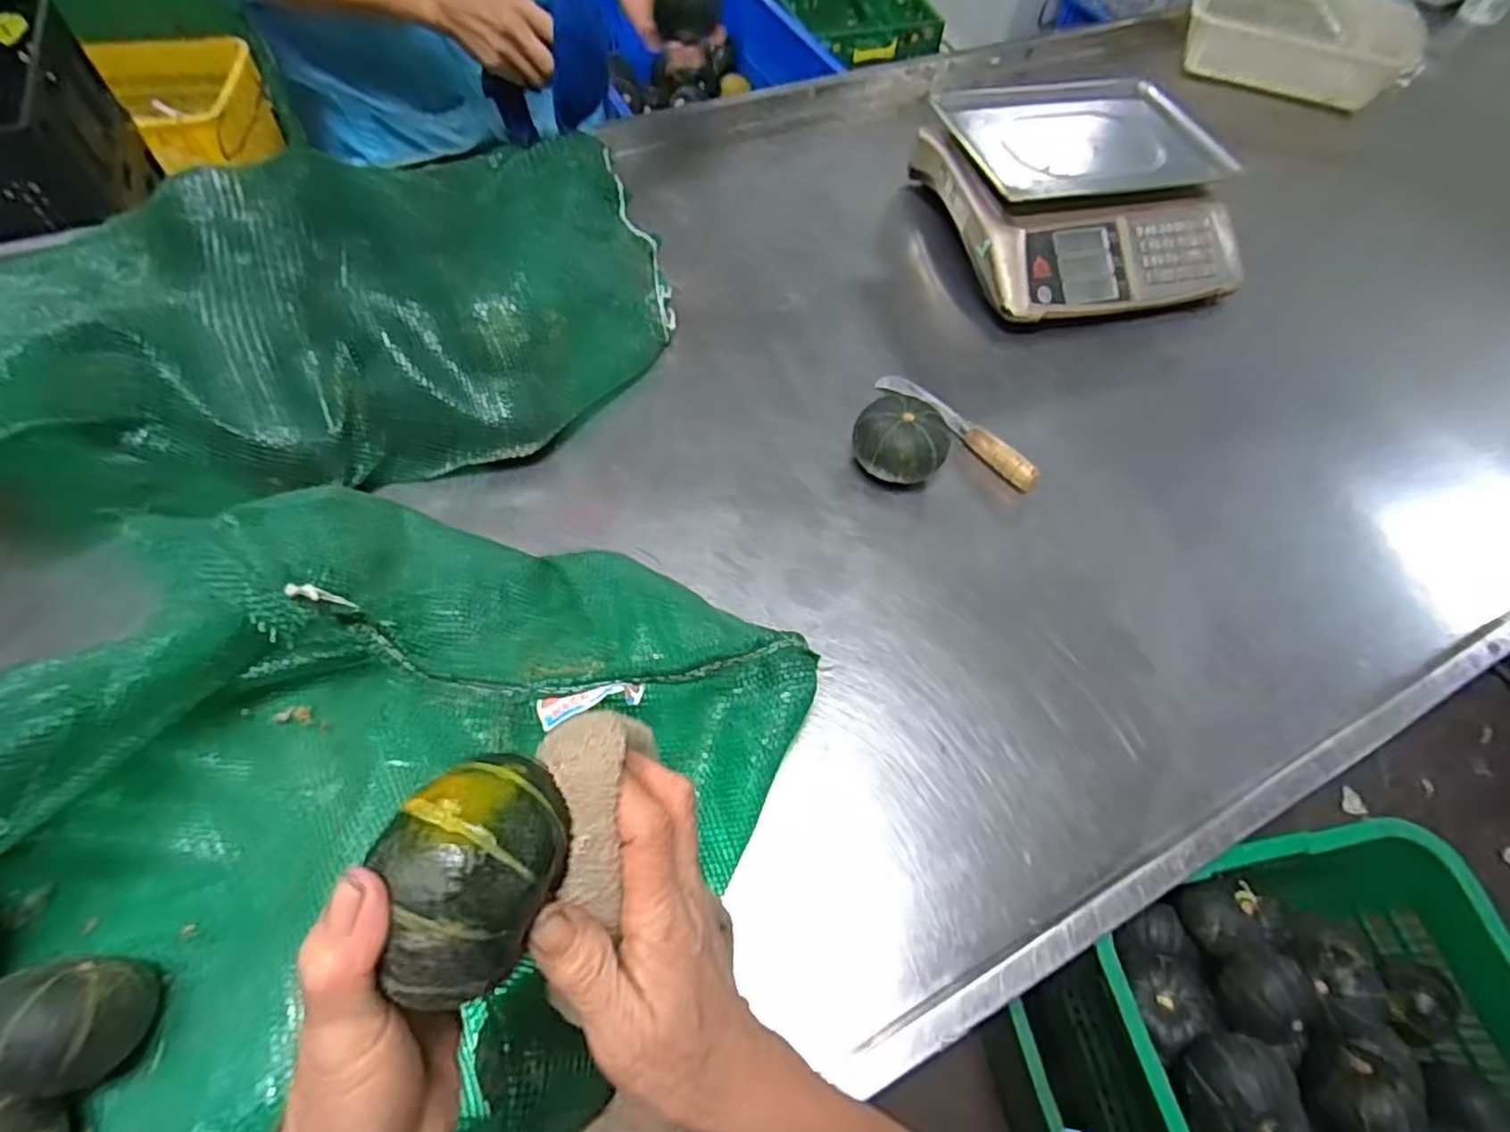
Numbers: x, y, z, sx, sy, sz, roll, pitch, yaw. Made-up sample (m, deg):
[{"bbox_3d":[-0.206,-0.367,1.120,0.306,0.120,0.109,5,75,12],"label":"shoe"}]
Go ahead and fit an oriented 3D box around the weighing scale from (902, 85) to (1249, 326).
[{"bbox_3d":[0.415,-0.476,0.909,0.342,0.119,0.350,-12,61,-11],"label":"weighing scale"}]

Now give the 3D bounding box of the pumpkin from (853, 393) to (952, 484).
[{"bbox_3d":[0.146,-0.122,0.715,0.094,0.070,0.078,17,59,6],"label":"pumpkin"}]

